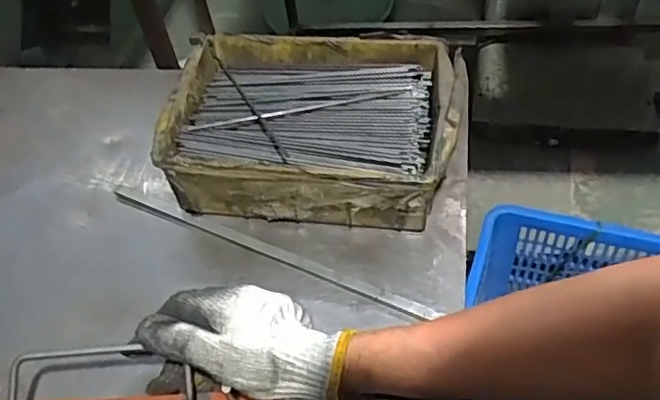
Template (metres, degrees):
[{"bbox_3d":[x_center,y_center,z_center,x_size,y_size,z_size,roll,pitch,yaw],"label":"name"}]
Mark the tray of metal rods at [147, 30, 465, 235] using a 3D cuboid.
[{"bbox_3d":[-0.013,-0.067,0.564,0.251,0.078,0.179,5,51,11],"label":"tray of metal rods"}]

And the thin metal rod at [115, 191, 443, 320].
[{"bbox_3d":[-0.065,0.043,0.526,0.311,0.006,0.009,18,55,20],"label":"thin metal rod"}]

